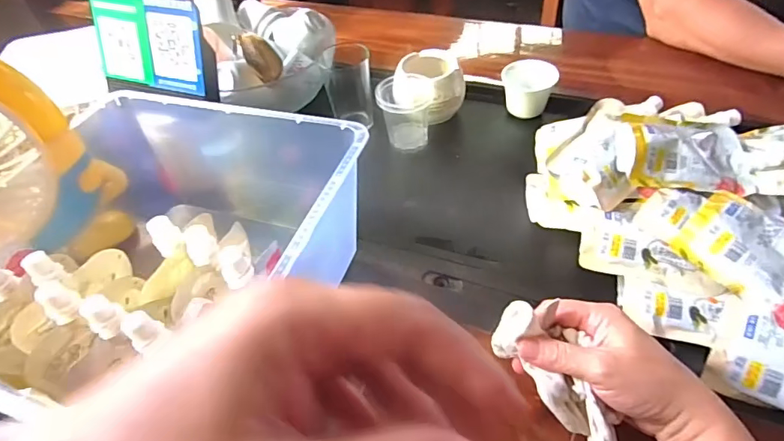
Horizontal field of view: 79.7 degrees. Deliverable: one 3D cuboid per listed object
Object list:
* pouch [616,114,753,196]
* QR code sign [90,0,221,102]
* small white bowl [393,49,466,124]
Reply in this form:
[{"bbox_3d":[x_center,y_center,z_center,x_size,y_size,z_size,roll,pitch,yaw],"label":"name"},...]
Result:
[{"bbox_3d":[0.294,-0.071,0.471,0.123,0.045,0.087,4,49,10],"label":"pouch"},{"bbox_3d":[-0.260,-0.188,0.509,0.142,0.102,0.016,12,30,15],"label":"QR code sign"},{"bbox_3d":[0.058,-0.190,0.656,0.080,0.066,0.077,-3,48,4],"label":"small white bowl"}]

